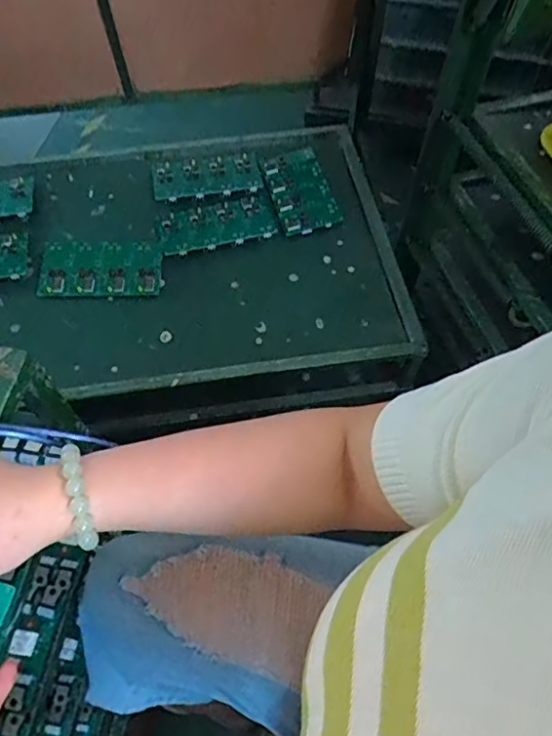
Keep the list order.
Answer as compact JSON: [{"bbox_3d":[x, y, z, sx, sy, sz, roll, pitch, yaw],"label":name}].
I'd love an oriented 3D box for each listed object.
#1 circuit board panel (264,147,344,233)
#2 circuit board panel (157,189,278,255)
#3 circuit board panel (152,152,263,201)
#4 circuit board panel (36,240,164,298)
[{"bbox_3d":[0.048,-0.327,1.022,0.105,0.016,0.194,-13,61,-8],"label":"circuit board panel"},{"bbox_3d":[-0.106,-0.258,0.985,0.199,0.006,0.108,-14,62,-8],"label":"circuit board panel"},{"bbox_3d":[-0.131,-0.363,1.042,0.197,0.013,0.107,-8,61,-5],"label":"circuit board panel"},{"bbox_3d":[-0.292,-0.170,0.929,0.197,0.015,0.108,0,61,0],"label":"circuit board panel"}]

